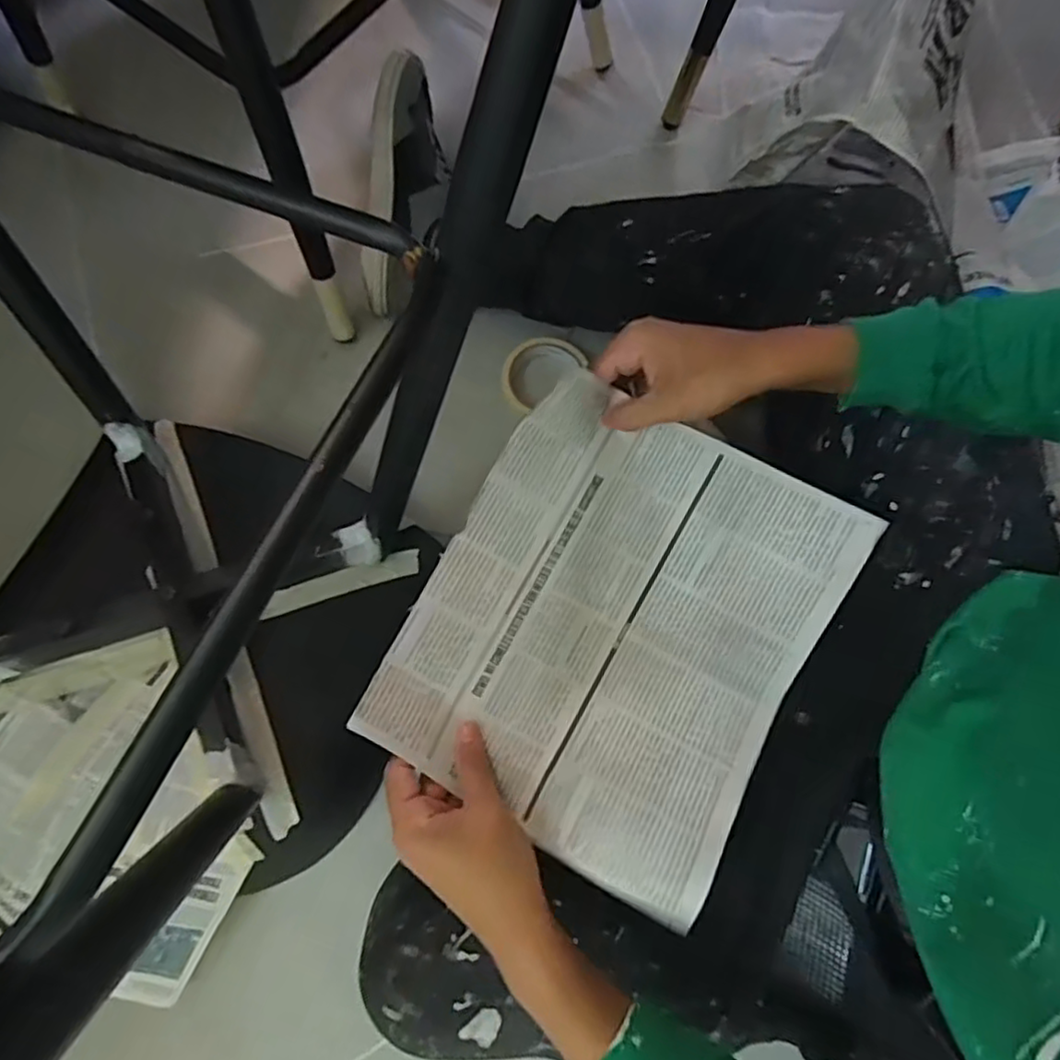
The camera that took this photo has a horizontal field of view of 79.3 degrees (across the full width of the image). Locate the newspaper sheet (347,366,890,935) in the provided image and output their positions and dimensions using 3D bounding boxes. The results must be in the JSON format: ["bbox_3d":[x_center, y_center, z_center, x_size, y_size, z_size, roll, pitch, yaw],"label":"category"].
[{"bbox_3d":[0.059,0.064,0.449,0.251,0.047,0.294,30,78,6],"label":"newspaper sheet"}]

